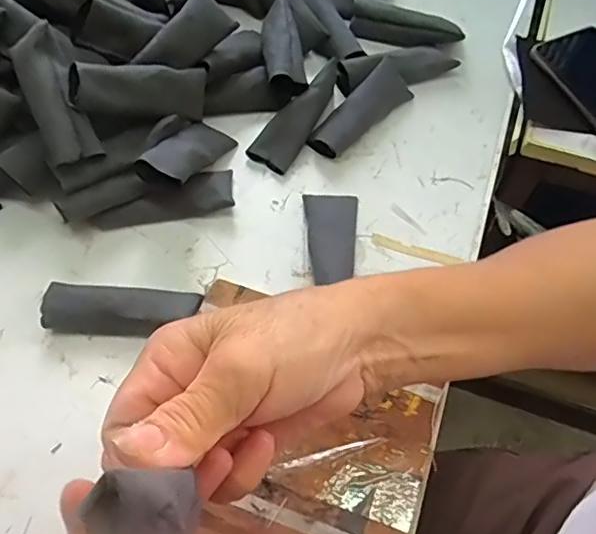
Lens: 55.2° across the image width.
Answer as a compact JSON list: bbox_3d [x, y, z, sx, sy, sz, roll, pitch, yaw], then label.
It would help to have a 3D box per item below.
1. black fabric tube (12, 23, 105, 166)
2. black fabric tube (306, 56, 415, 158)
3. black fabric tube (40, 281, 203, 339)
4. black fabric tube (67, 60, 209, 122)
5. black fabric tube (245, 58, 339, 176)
[{"bbox_3d":[-0.178,-0.124,0.416,0.035,0.014,0.099,-21,92,-11],"label":"black fabric tube"},{"bbox_3d":[0.055,-0.136,0.486,0.103,0.032,0.028,-41,69,-19],"label":"black fabric tube"},{"bbox_3d":[-0.126,0.030,0.407,0.105,0.027,0.037,1,62,1],"label":"black fabric tube"},{"bbox_3d":[-0.122,-0.137,0.444,0.109,0.039,0.025,-12,23,-44],"label":"black fabric tube"},{"bbox_3d":[0.002,-0.126,0.478,0.032,0.019,0.104,35,84,17],"label":"black fabric tube"}]

